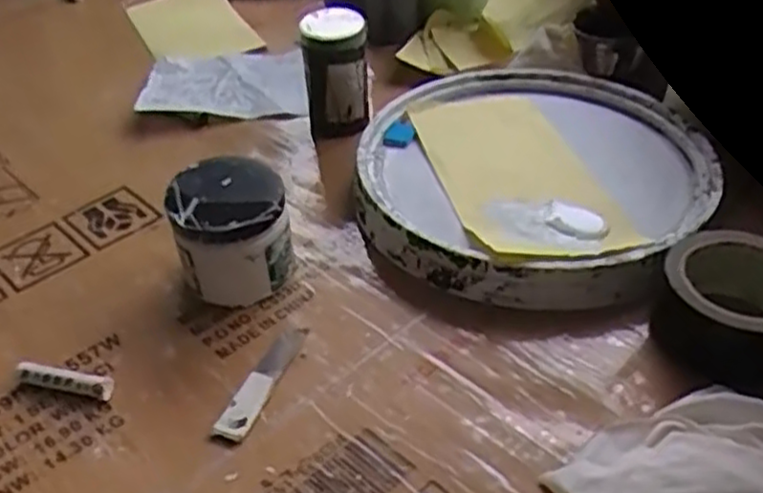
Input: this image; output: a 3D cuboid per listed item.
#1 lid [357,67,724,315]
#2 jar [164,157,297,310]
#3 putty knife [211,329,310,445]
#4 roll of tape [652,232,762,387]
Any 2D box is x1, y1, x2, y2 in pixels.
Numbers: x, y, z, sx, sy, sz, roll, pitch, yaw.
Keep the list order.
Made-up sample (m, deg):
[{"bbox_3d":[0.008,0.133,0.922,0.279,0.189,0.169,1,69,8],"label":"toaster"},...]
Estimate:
[{"bbox_3d":[0.125,-0.060,0.627,0.270,0.054,0.282,-3,38,2],"label":"lid"},{"bbox_3d":[-0.110,-0.009,0.553,0.081,0.089,0.072,-11,39,-8],"label":"jar"},{"bbox_3d":[-0.078,0.087,0.492,0.020,0.008,0.101,10,41,17],"label":"putty knife"},{"bbox_3d":[0.238,0.042,0.503,0.091,0.069,0.091,-3,38,2],"label":"roll of tape"}]

